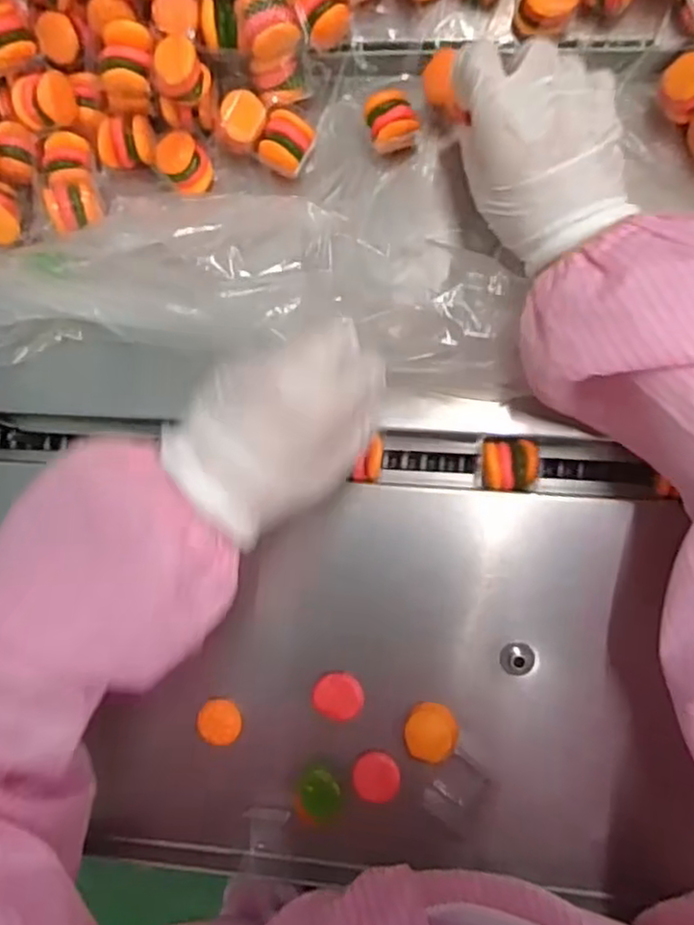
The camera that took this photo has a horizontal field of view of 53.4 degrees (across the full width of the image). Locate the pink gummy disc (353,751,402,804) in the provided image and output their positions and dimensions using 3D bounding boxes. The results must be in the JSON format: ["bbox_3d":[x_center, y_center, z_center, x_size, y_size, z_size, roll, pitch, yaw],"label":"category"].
[{"bbox_3d":[0.018,0.188,0.411,0.027,0.008,0.027,-1,85,6],"label":"pink gummy disc"}]

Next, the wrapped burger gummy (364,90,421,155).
[{"bbox_3d":[0.028,-0.212,0.429,0.031,0.028,0.030,-18,84,4],"label":"wrapped burger gummy"}]

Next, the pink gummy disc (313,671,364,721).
[{"bbox_3d":[-0.005,0.140,0.414,0.029,0.006,0.027,-1,85,6],"label":"pink gummy disc"}]

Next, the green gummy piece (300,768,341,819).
[{"bbox_3d":[-0.016,0.193,0.404,0.023,0.012,0.023,7,86,7],"label":"green gummy piece"}]

